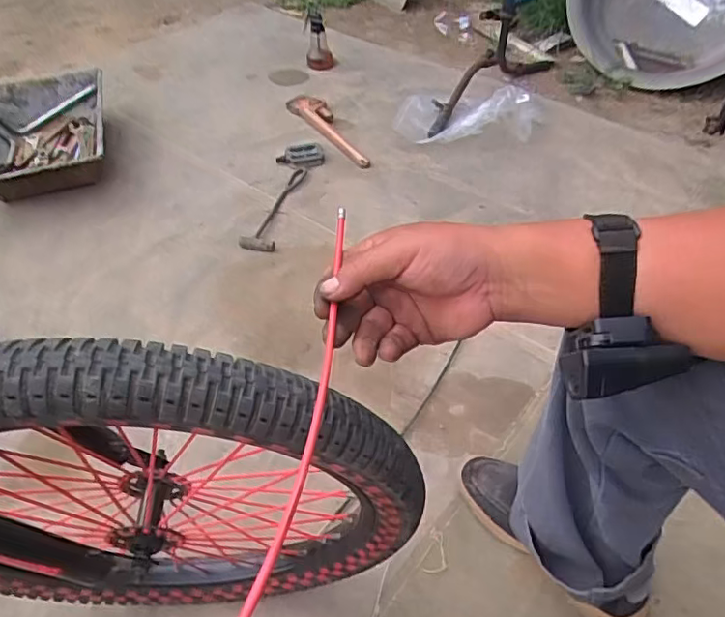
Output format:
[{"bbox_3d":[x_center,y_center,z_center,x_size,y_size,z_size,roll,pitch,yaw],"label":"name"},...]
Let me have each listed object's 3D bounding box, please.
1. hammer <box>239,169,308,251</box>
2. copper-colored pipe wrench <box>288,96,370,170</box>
[{"bbox_3d":[-0.202,-0.233,1.300,0.082,0.027,0.292,9,46,7],"label":"hammer"},{"bbox_3d":[-0.081,-0.497,1.550,0.095,0.030,0.395,-27,52,-25],"label":"copper-colored pipe wrench"}]

